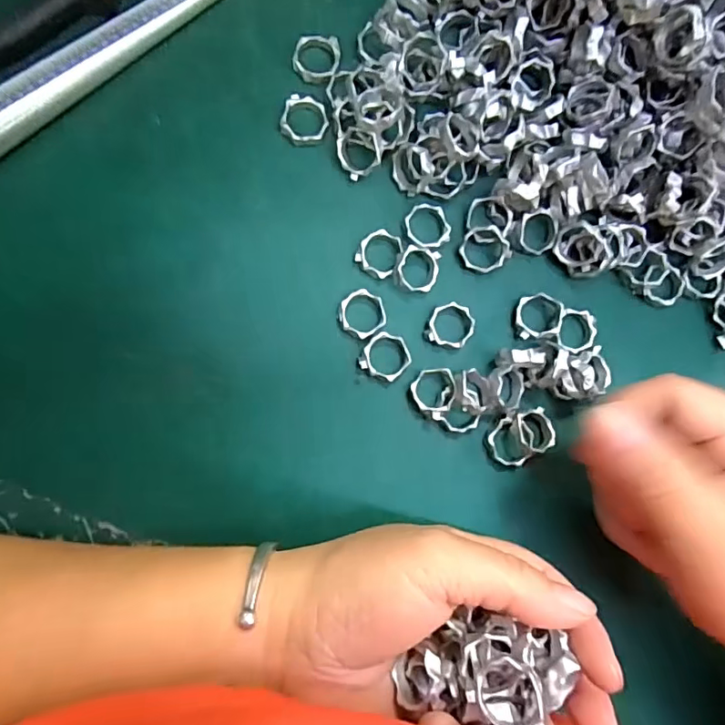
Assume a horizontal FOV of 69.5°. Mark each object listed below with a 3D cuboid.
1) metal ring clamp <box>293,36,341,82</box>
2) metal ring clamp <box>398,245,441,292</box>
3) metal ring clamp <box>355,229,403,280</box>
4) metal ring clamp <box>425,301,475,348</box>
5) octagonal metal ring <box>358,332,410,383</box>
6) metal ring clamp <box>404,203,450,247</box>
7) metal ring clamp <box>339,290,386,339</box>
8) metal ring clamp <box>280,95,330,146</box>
[{"bbox_3d":[-0.021,-0.140,0.240,0.021,0.006,0.021,1,85,-7],"label":"metal ring clamp"},{"bbox_3d":[0.026,-0.042,0.236,0.021,0.004,0.019,10,92,-23],"label":"metal ring clamp"},{"bbox_3d":[0.008,-0.049,0.237,0.019,0.005,0.021,22,83,-4],"label":"metal ring clamp"},{"bbox_3d":[0.041,-0.018,0.240,0.020,0.006,0.022,18,83,-5],"label":"metal ring clamp"},{"bbox_3d":[0.011,-0.003,0.234,0.021,0.006,0.019,24,83,-4],"label":"octagonal metal ring"},{"bbox_3d":[0.030,-0.063,0.240,0.020,0.004,0.020,1,85,-7],"label":"metal ring clamp"},{"bbox_3d":[0.000,-0.021,0.234,0.021,0.005,0.020,1,85,-7],"label":"metal ring clamp"},{"bbox_3d":[-0.026,-0.109,0.238,0.020,0.006,0.022,1,85,-7],"label":"metal ring clamp"}]

